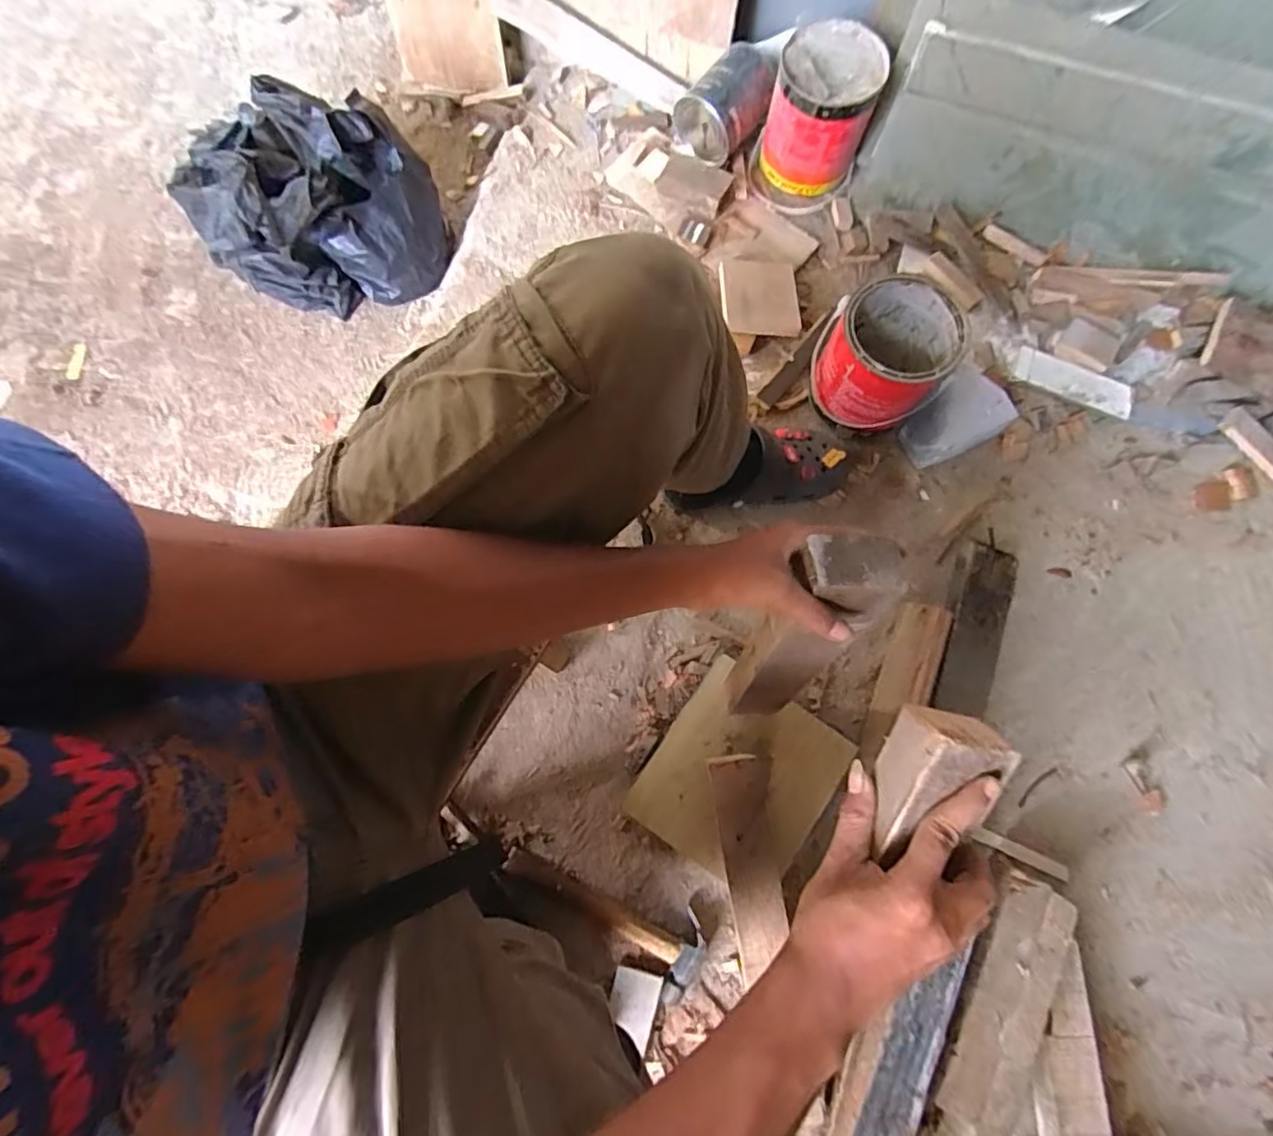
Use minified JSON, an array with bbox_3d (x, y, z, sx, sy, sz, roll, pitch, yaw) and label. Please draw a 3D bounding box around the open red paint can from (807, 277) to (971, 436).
[{"bbox_3d":[0.325,-0.279,0.781,0.153,0.144,0.146,1,75,-3],"label":"open red paint can"}]

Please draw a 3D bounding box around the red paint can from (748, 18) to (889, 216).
[{"bbox_3d":[0.274,-0.681,0.890,0.147,0.144,0.167,28,74,6],"label":"red paint can"}]

